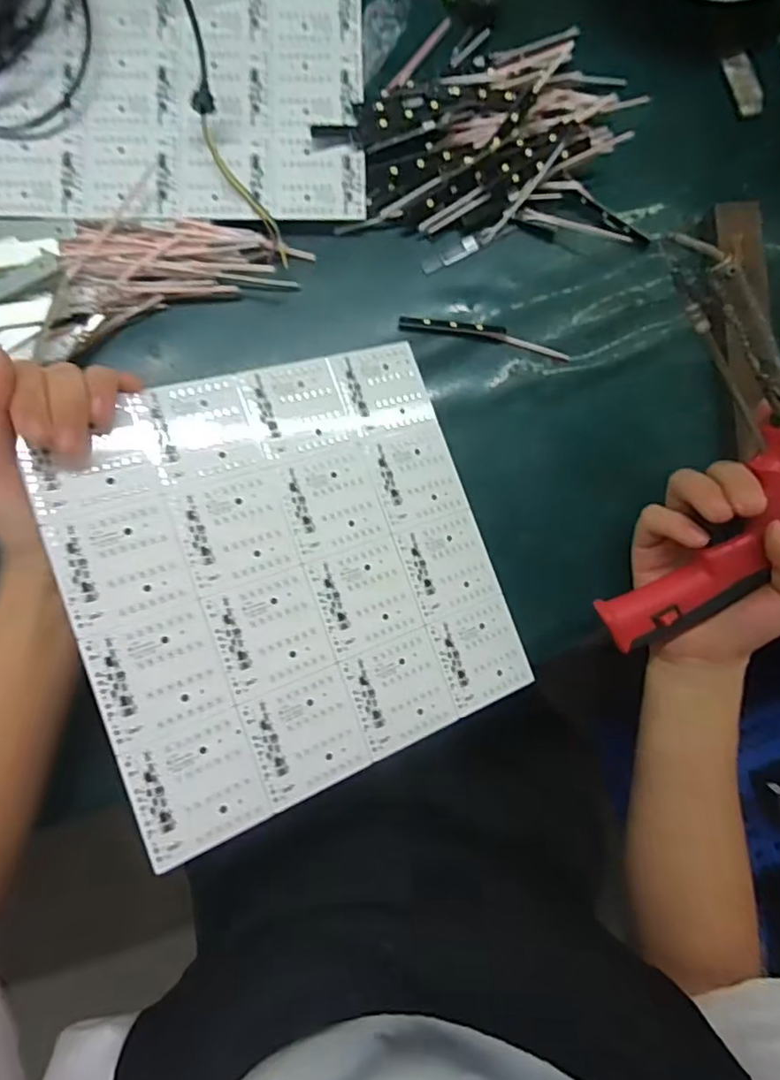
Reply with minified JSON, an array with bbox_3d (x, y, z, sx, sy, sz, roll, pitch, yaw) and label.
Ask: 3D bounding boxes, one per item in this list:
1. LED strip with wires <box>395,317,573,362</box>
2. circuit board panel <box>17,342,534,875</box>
[{"bbox_3d":[0.061,-0.132,0.368,0.108,0.007,0.013,11,86,-3],"label":"LED strip with wires"},{"bbox_3d":[-0.048,0.015,0.320,0.223,0.004,0.225,-19,87,-24],"label":"circuit board panel"}]

